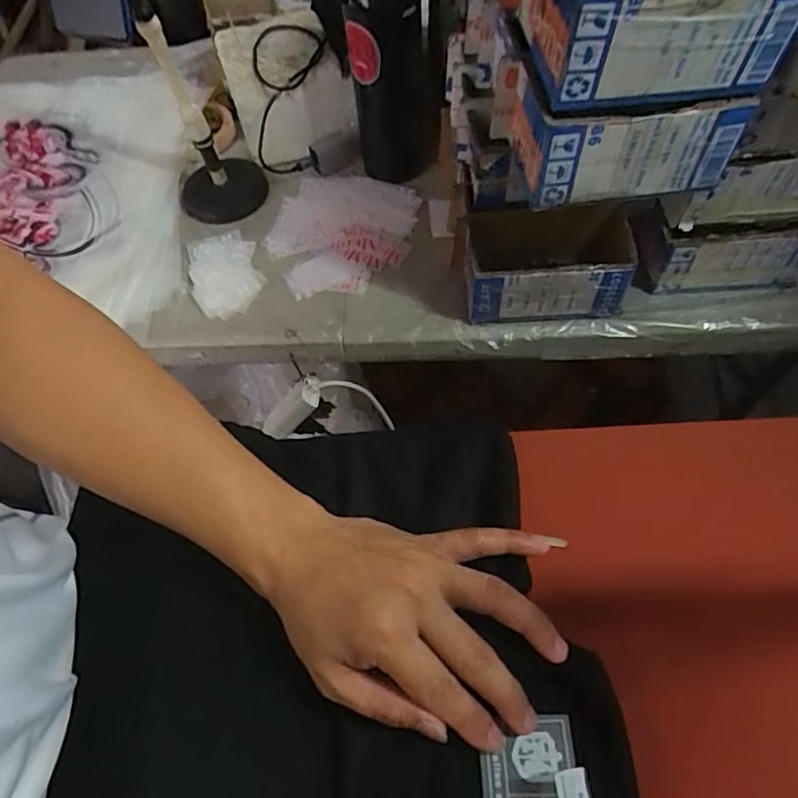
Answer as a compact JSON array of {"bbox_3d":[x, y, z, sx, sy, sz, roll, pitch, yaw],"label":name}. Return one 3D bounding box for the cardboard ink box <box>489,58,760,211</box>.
[{"bbox_3d":[0.164,-0.219,0.439,0.158,0.070,0.114,-8,60,-2],"label":"cardboard ink box"}]

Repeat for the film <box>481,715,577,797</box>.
[{"bbox_3d":[0.065,0.195,0.276,0.046,0.004,0.065,-2,60,2],"label":"film"}]

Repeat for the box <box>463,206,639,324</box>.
[{"bbox_3d":[0.151,-0.133,0.570,0.165,0.092,0.094,1,60,3],"label":"box"}]

